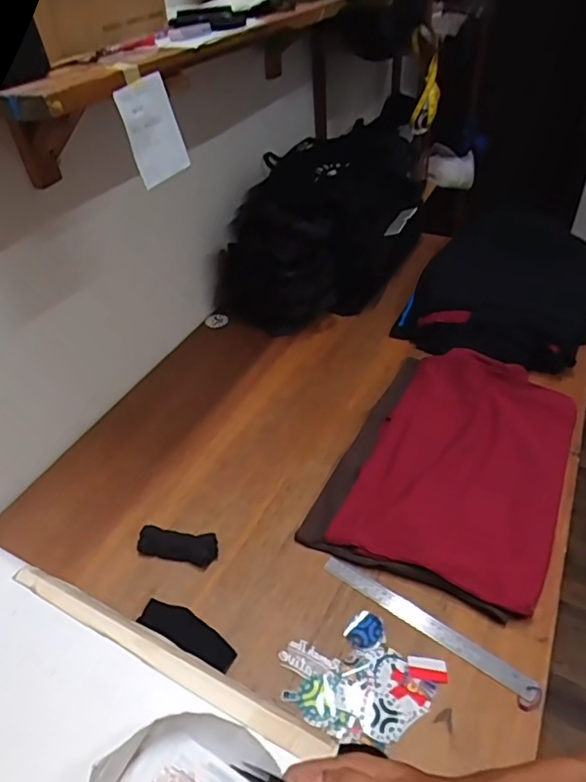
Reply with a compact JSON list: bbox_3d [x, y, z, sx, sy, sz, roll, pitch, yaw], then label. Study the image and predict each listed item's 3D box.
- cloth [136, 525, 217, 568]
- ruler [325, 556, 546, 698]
[{"bbox_3d":[-0.186,0.250,0.875,0.128,0.021,0.050,5,42,7],"label":"cloth"},{"bbox_3d":[0.188,0.333,0.779,0.323,0.006,0.030,25,60,26],"label":"ruler"}]

